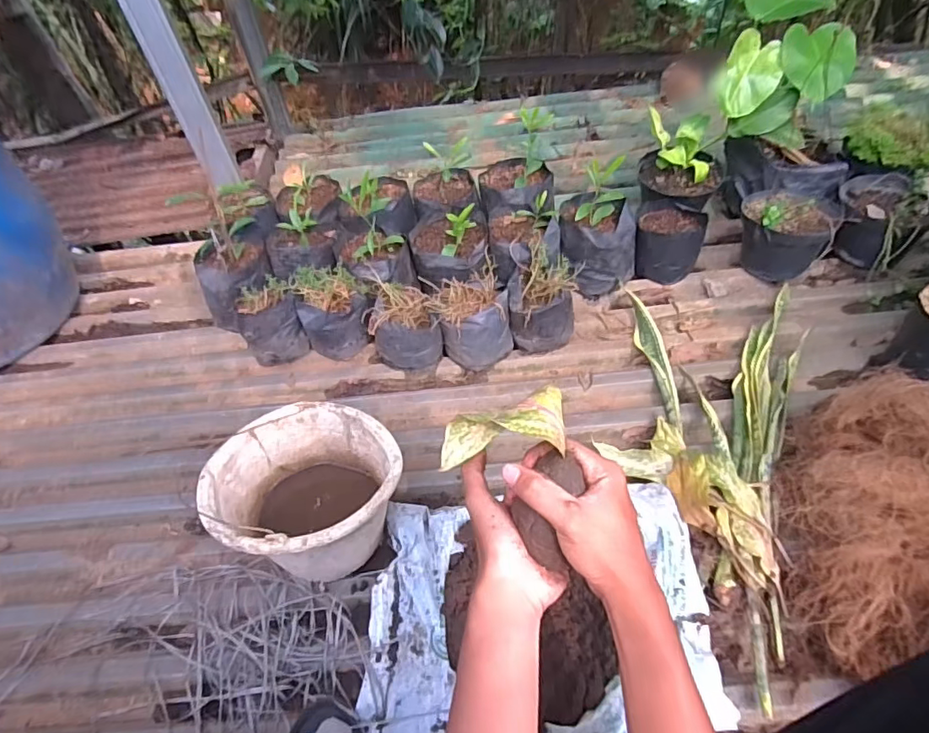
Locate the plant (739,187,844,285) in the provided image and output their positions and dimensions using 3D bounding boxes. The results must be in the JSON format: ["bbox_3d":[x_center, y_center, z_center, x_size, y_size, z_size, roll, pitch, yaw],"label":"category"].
[{"bbox_3d":[0.622,-0.260,1.059,0.164,0.144,0.176,20,56,18],"label":"plant"}]

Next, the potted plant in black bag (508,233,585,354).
[{"bbox_3d":[0.145,-0.126,1.003,0.120,0.136,0.153,3,51,9],"label":"potted plant in black bag"}]

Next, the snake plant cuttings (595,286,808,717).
[{"bbox_3d":[0.360,0.101,0.833,0.273,0.067,0.686,13,53,16],"label":"snake plant cuttings"}]

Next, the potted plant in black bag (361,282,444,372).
[{"bbox_3d":[-0.113,-0.069,1.005,0.117,0.105,0.133,-21,52,-11],"label":"potted plant in black bag"}]

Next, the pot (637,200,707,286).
[{"bbox_3d":[0.412,-0.251,1.097,0.129,0.110,0.135,-3,50,4],"label":"pot"}]

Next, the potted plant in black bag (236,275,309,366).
[{"bbox_3d":[-0.366,-0.080,1.032,0.113,0.135,0.095,-23,52,-13],"label":"potted plant in black bag"}]

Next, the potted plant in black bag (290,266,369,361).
[{"bbox_3d":[-0.247,-0.105,1.034,0.133,0.128,0.121,-16,51,-7],"label":"potted plant in black bag"}]

